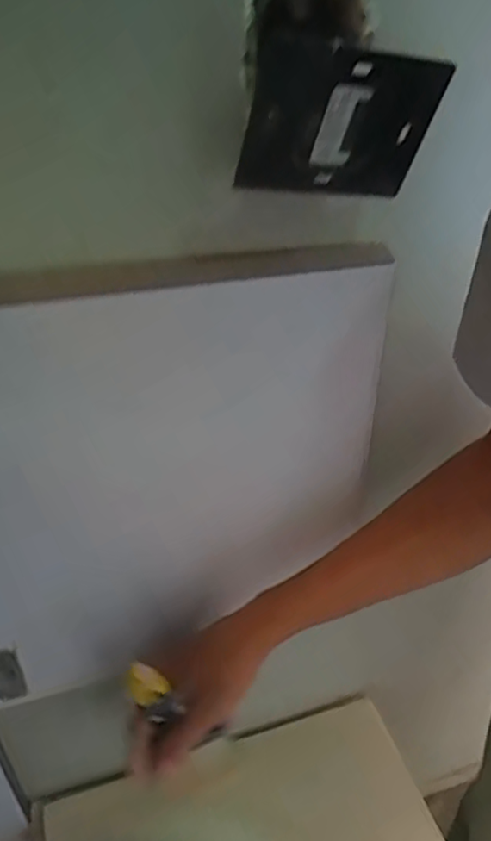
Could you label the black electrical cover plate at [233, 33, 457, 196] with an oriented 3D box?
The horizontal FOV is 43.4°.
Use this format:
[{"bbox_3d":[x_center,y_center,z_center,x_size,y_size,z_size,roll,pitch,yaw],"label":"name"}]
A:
[{"bbox_3d":[0.052,-0.160,0.334,0.109,0.076,0.004,-6,51,-22],"label":"black electrical cover plate"}]

